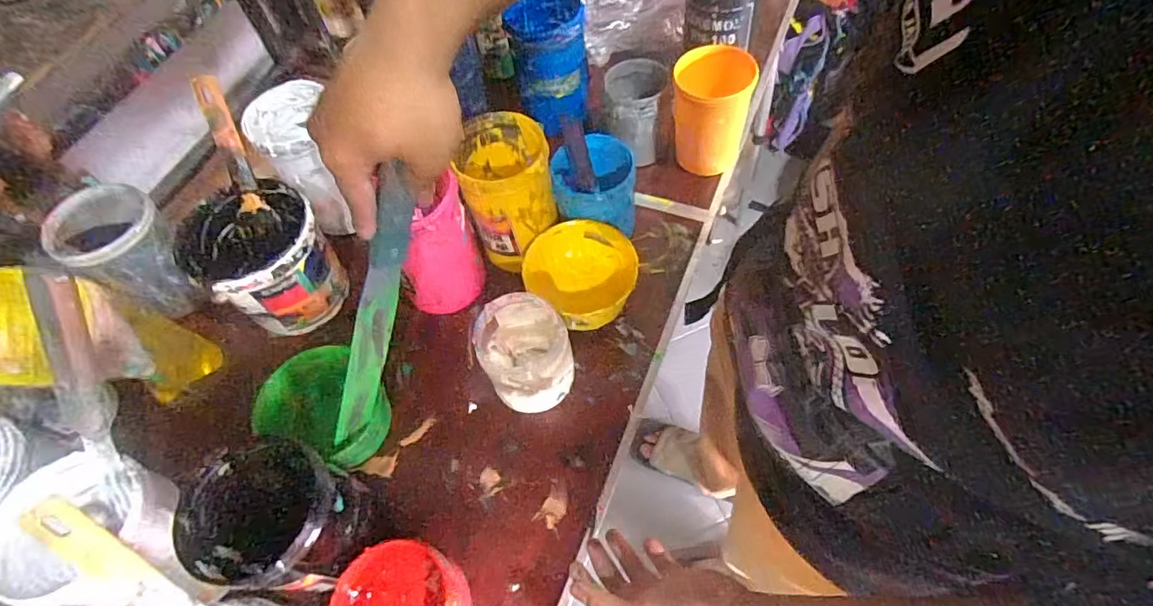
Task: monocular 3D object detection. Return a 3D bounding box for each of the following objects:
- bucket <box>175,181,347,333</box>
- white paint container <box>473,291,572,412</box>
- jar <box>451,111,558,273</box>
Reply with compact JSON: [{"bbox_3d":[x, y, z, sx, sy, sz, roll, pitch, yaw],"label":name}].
[{"bbox_3d":[-0.321,-0.047,0.565,0.115,0.105,0.125,-2,60,3],"label":"bucket"},{"bbox_3d":[-0.048,0.049,0.511,0.076,0.090,0.088,-21,61,-8],"label":"white paint container"},{"bbox_3d":[-0.069,-0.117,0.567,0.090,0.119,0.099,-2,60,3],"label":"jar"}]

